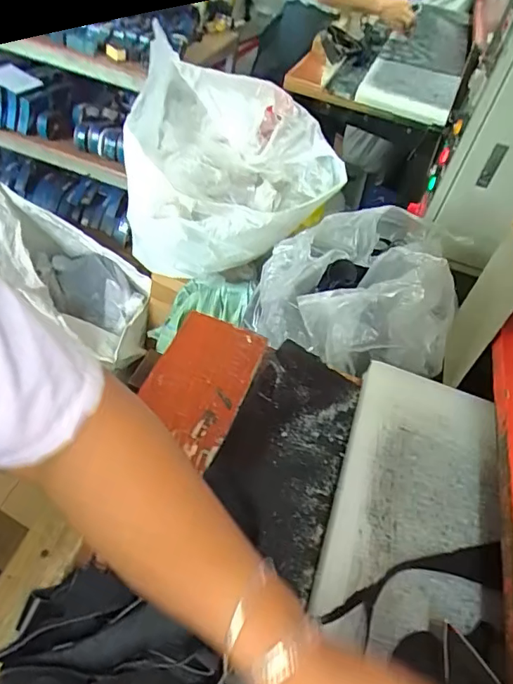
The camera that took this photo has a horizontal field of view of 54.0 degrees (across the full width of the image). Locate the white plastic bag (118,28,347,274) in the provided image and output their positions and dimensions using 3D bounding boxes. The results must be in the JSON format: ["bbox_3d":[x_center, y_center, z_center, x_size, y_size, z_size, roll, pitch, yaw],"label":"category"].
[{"bbox_3d":[-0.098,-0.363,1.216,0.389,0.463,0.414,-30,61,-32],"label":"white plastic bag"}]

